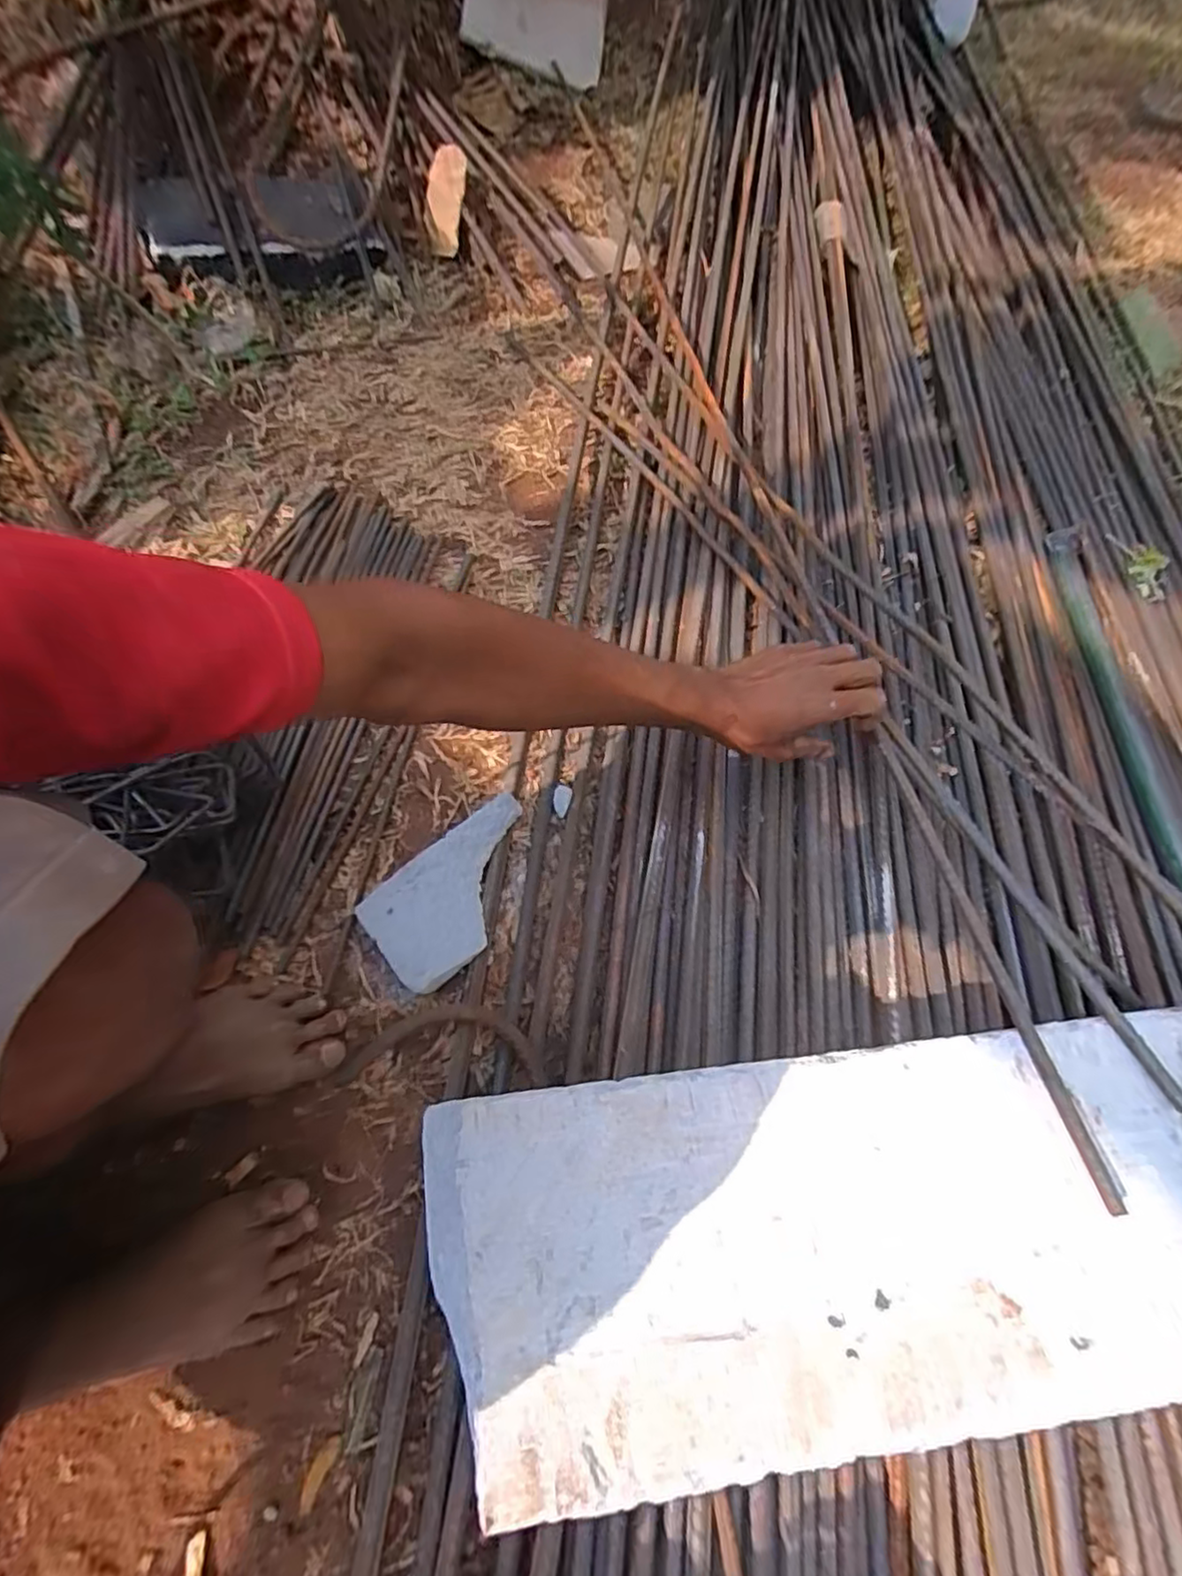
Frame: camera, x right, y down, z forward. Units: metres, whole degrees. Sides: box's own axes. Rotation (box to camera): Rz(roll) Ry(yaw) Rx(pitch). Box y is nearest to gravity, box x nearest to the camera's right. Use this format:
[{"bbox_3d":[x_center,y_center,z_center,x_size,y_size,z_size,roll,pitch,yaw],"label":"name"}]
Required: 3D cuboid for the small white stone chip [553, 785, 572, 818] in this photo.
[{"bbox_3d":[-0.028,0.013,0.629,0.017,0.014,0.028,6,62,-1],"label":"small white stone chip"}]

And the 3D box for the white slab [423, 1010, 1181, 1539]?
[{"bbox_3d":[0.191,0.259,0.390,0.559,0.028,0.191,-4,63,-6],"label":"white slab"}]

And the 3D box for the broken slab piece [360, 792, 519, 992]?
[{"bbox_3d":[-0.112,0.095,0.590,0.172,0.038,0.104,-37,71,-20],"label":"broken slab piece"}]

